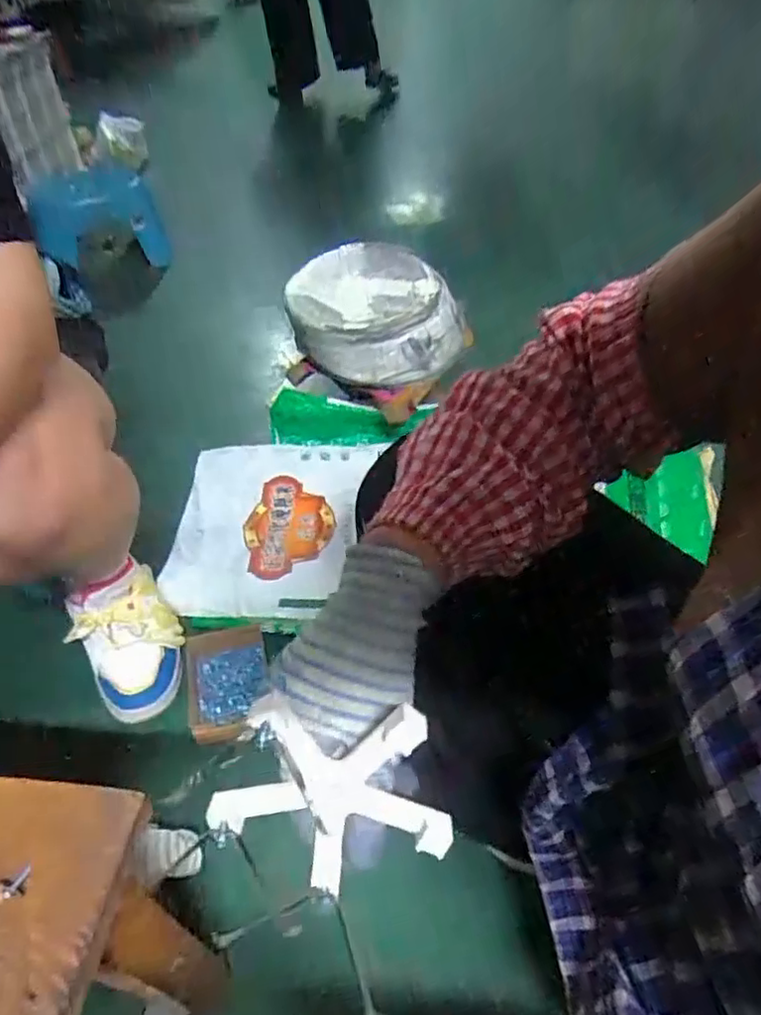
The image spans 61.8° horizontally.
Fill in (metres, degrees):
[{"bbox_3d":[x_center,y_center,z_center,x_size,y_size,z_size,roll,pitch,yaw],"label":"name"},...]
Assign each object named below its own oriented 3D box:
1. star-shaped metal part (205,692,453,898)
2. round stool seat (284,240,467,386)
[{"bbox_3d":[-0.023,0.135,0.295,0.108,0.095,0.014,3,15,3],"label":"star-shaped metal part"},{"bbox_3d":[-0.017,-0.329,1.077,0.262,0.111,0.266,0,45,0],"label":"round stool seat"}]

